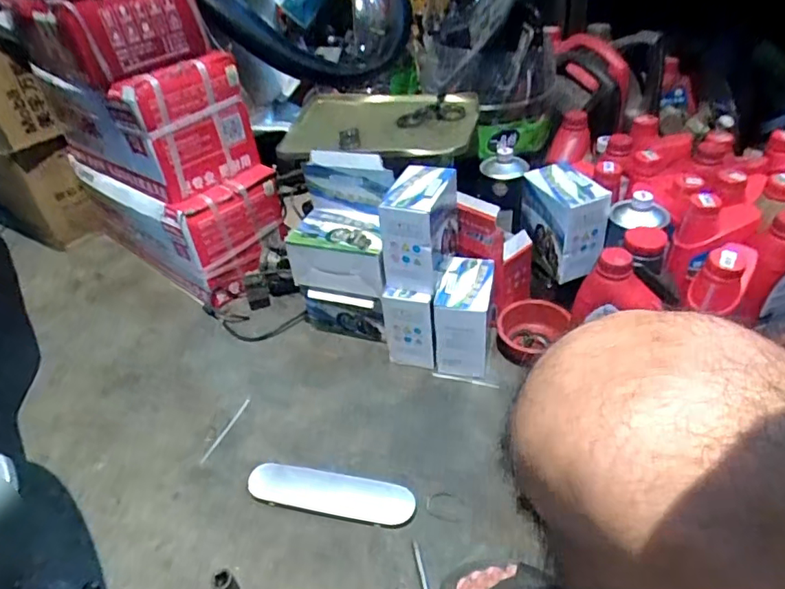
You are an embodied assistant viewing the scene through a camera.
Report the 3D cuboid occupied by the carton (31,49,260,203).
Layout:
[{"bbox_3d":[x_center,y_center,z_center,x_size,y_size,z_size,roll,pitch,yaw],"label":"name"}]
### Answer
[{"bbox_3d":[-0.480,-0.355,1.050,0.421,0.192,0.213,26,50,35],"label":"carton"}]

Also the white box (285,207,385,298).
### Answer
[{"bbox_3d":[-0.072,-0.072,0.874,0.169,0.085,0.104,10,42,21],"label":"white box"}]

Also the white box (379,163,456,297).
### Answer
[{"bbox_3d":[0.040,-0.100,0.805,0.085,0.139,0.132,7,41,17],"label":"white box"}]

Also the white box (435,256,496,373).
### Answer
[{"bbox_3d":[0.115,0.034,0.854,0.077,0.136,0.124,5,41,15],"label":"white box"}]

